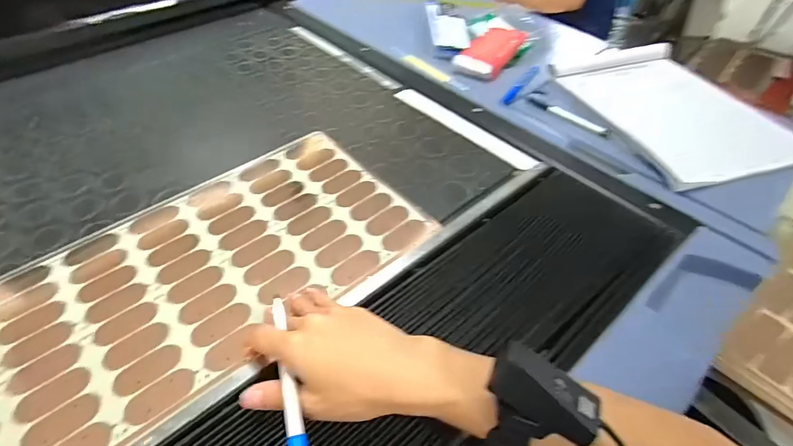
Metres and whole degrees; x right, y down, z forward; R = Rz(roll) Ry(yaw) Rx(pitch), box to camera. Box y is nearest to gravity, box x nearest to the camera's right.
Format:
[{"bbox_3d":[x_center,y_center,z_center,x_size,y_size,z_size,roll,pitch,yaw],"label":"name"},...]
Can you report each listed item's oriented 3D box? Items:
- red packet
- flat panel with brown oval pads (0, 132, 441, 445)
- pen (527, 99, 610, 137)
[{"bbox_3d":[0.161,-0.300,0.741,0.076,0.035,0.162,25,52,22],"label":"red packet"},{"bbox_3d":[-0.216,0.055,0.444,0.478,0.007,0.249,-32,54,-26],"label":"flat panel with brown oval pads"},{"bbox_3d":[0.251,-0.159,0.625,0.009,0.016,0.137,-30,53,-24],"label":"pen"}]

